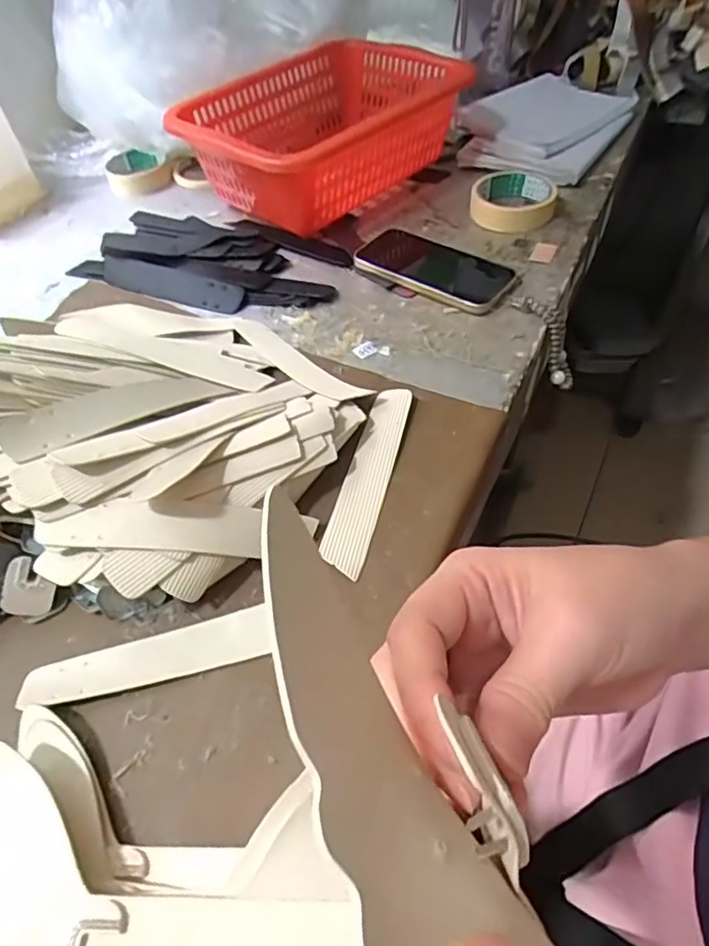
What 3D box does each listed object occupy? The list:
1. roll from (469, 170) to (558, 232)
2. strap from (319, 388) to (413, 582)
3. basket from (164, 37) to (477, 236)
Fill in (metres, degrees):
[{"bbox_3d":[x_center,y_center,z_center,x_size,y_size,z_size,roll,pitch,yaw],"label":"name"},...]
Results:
[{"bbox_3d":[0.179,-0.310,0.666,0.089,0.027,0.100,8,52,11],"label":"roll"},{"bbox_3d":[0.012,-0.001,0.445,0.032,0.010,0.172,14,54,8],"label":"strap"},{"bbox_3d":[-0.040,-0.413,0.716,0.242,0.112,0.341,32,60,26],"label":"basket"}]

